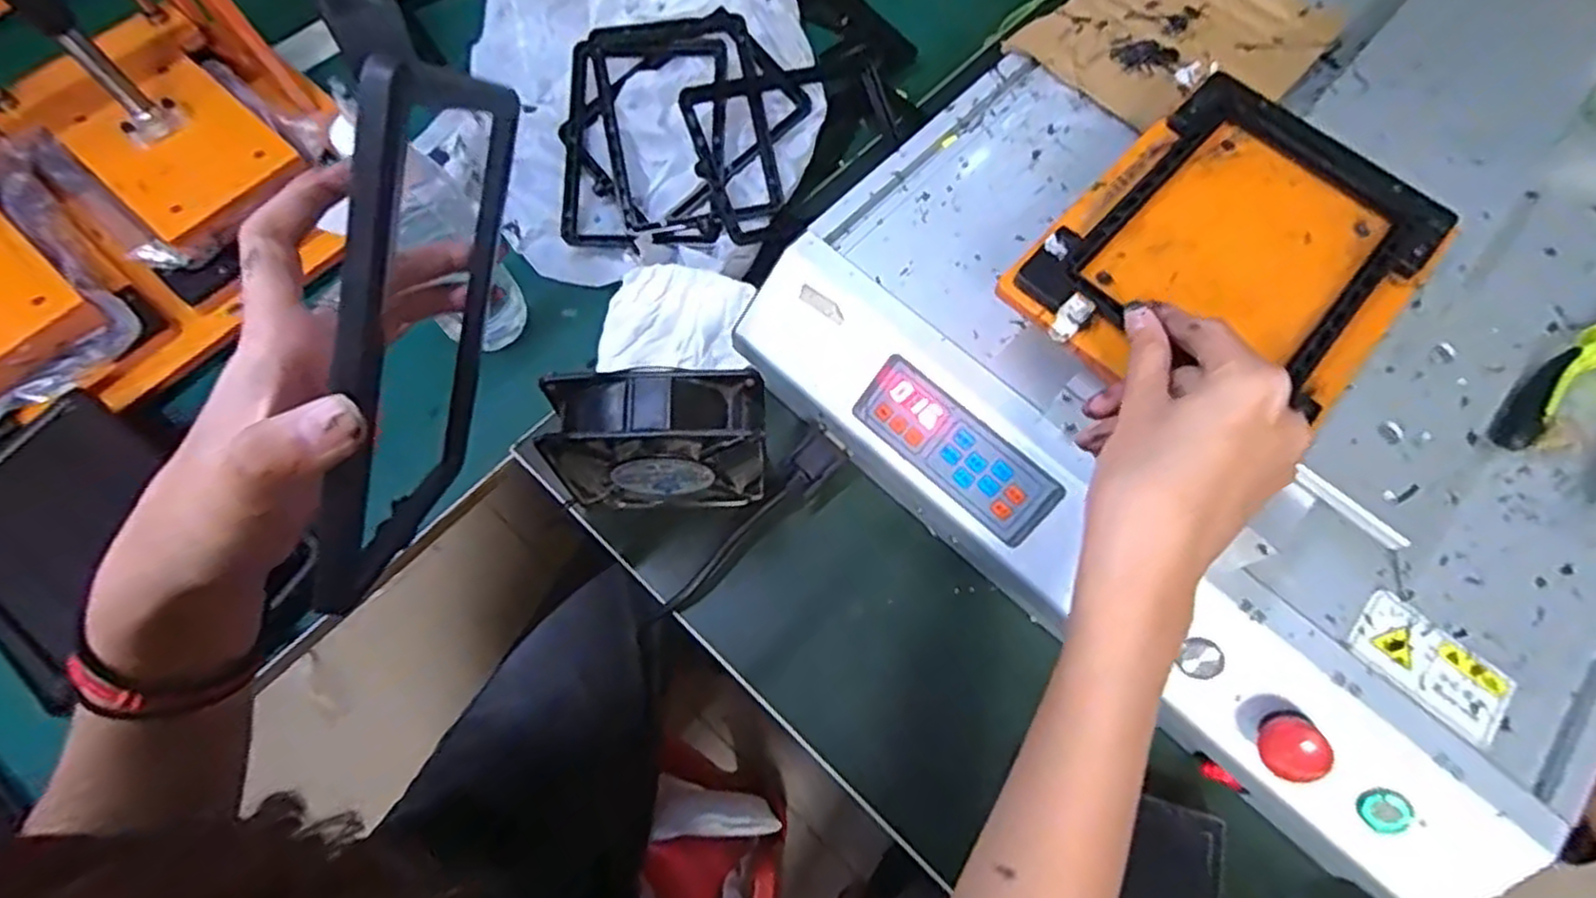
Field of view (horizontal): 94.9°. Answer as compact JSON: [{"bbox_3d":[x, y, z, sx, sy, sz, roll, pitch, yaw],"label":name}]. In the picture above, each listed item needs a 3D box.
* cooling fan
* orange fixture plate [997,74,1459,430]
[{"bbox_3d":[-0.080,0.000,0.437,0.118,0.123,0.041,-1,68,-3],"label":"cooling fan"},{"bbox_3d":[0.220,-0.097,0.366,0.153,0.014,0.195,41,72,13],"label":"orange fixture plate"}]

